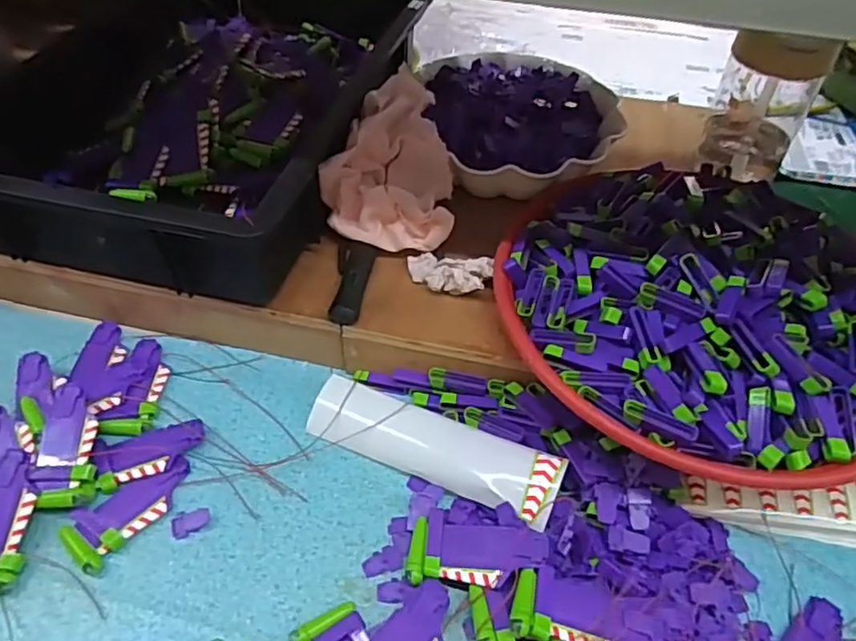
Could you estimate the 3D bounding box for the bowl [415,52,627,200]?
[{"bbox_3d":[0.092,-0.203,0.608,0.184,0.057,0.212,-1,48,-3],"label":"bowl"}]

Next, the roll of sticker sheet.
[{"bbox_3d":[0.001,0.093,0.456,0.192,0.037,0.047,22,52,15],"label":"roll of sticker sheet"}]

